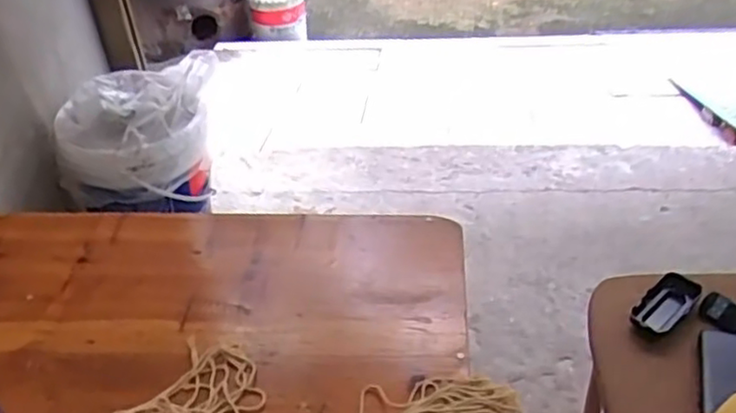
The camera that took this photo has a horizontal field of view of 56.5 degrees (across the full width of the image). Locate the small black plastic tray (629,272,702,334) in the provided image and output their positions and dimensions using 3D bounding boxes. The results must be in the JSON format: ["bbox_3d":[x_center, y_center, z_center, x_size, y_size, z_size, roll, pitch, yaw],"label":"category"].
[{"bbox_3d":[0.387,0.126,0.889,0.098,0.023,0.050,-31,45,-31],"label":"small black plastic tray"}]

